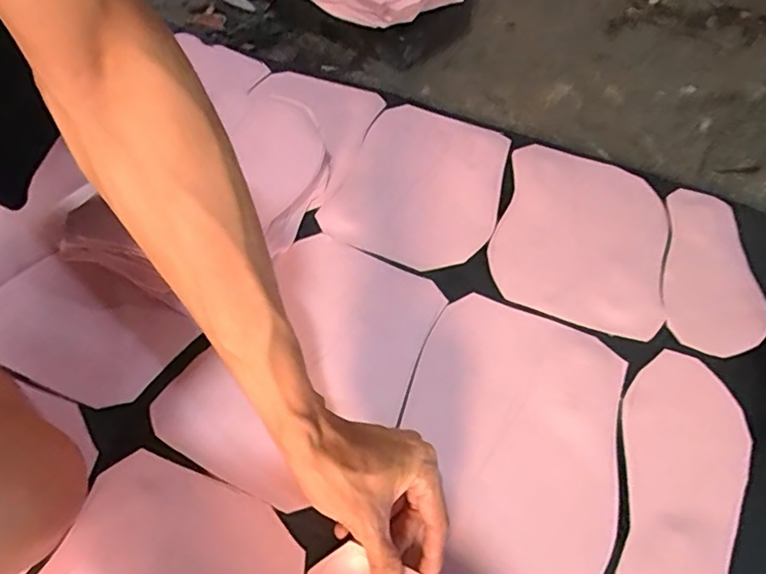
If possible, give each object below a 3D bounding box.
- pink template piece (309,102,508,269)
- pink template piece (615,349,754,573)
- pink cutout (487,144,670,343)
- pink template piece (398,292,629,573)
[{"bbox_3d":[0.050,-0.132,0.685,0.188,0.011,0.274,17,51,9],"label":"pink template piece"},{"bbox_3d":[0.244,0.164,0.462,0.105,0.006,0.255,23,55,18],"label":"pink template piece"},{"bbox_3d":[0.233,-0.069,0.646,0.186,0.009,0.279,16,52,8],"label":"pink cutout"},{"bbox_3d":[0.111,0.125,0.479,0.182,0.021,0.266,17,52,8],"label":"pink template piece"}]

